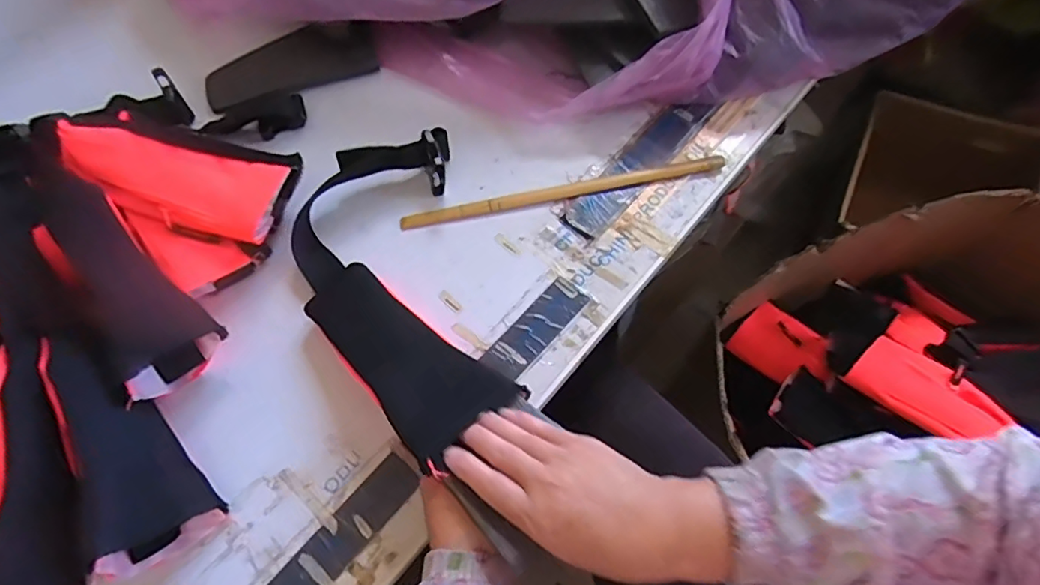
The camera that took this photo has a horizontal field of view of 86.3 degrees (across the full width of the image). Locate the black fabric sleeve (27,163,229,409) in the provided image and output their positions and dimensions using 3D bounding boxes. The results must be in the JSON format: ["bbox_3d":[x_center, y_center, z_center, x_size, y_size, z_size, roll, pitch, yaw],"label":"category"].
[{"bbox_3d":[-0.382,-0.021,0.518,0.082,0.069,0.261,-42,69,-15],"label":"black fabric sleeve"}]

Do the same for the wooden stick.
[{"bbox_3d":[0.044,-0.106,0.579,0.340,0.012,0.013,-11,64,0],"label":"wooden stick"}]

